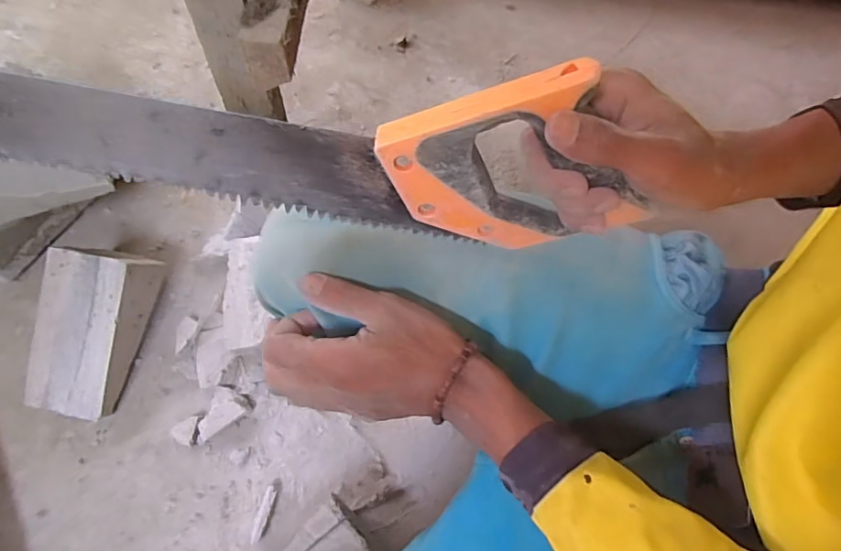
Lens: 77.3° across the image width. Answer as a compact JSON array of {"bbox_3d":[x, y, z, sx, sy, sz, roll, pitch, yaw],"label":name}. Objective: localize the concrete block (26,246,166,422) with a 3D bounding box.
[{"bbox_3d":[-0.418,0.065,0.661,0.104,0.105,0.210,13,68,6],"label":"concrete block"}]

